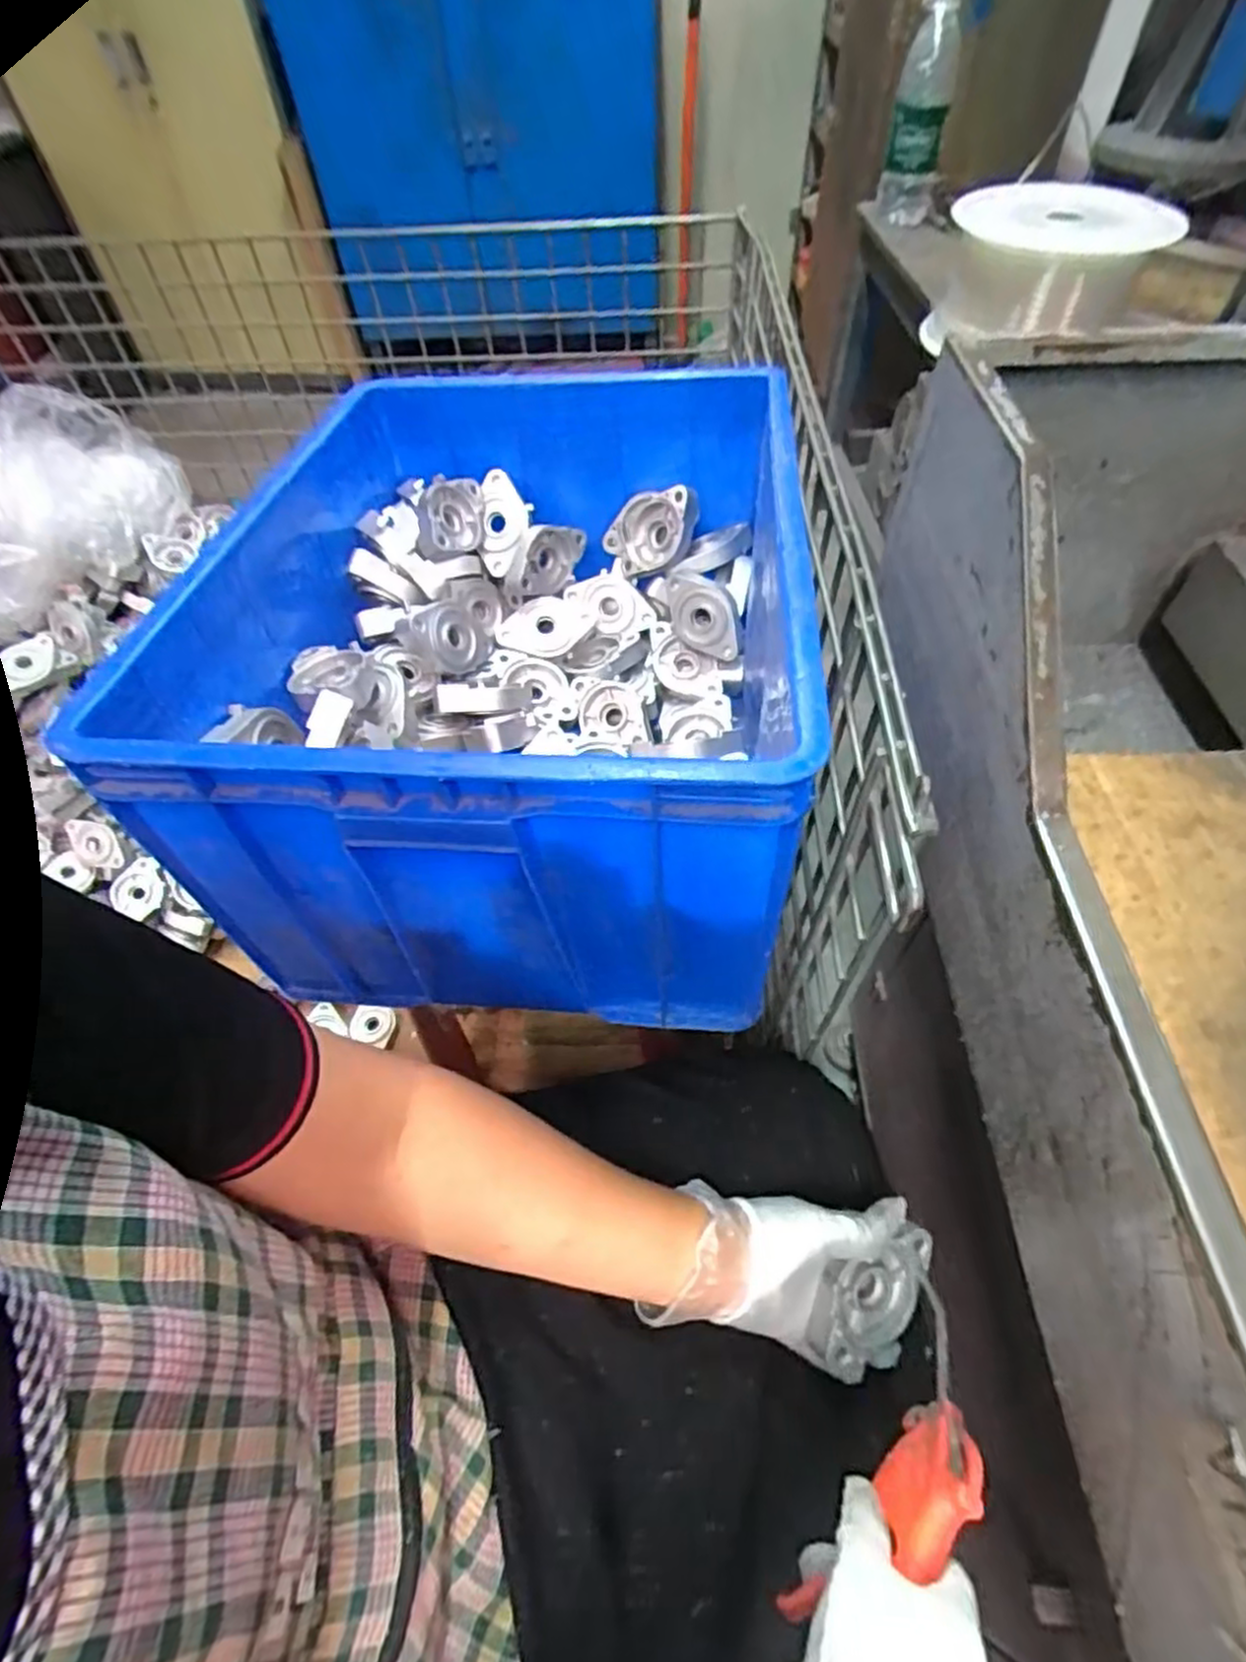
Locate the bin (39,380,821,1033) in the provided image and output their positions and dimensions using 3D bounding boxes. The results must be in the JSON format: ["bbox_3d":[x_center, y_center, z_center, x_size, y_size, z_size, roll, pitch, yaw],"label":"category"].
[{"bbox_3d":[-0.079,-0.150,0.605,0.406,0.269,0.519,4,54,5],"label":"bin"}]

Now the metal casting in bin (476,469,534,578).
[{"bbox_3d":[-0.118,-0.305,0.721,0.049,0.022,0.095,5,96,6],"label":"metal casting in bin"}]

